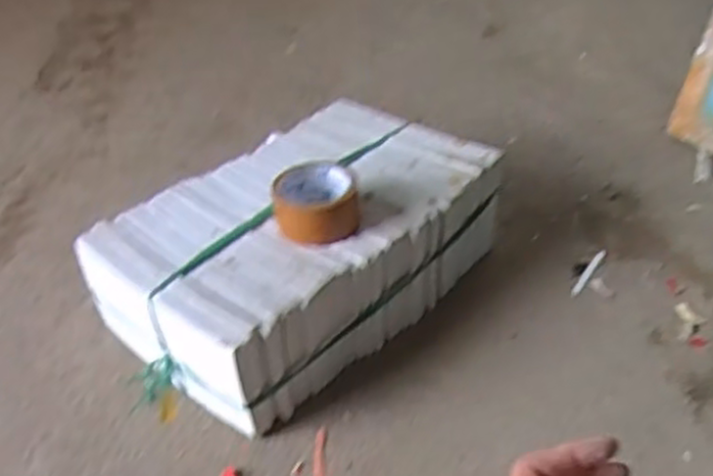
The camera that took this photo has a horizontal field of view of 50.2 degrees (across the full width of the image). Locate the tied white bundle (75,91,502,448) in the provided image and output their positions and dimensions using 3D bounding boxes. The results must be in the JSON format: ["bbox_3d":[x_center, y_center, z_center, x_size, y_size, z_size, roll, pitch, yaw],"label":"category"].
[{"bbox_3d":[-0.064,0.010,0.924,0.281,0.140,0.434,27,48,35],"label":"tied white bundle"}]

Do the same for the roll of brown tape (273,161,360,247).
[{"bbox_3d":[-0.044,-0.040,0.840,0.090,0.054,0.082,-4,38,3],"label":"roll of brown tape"}]

